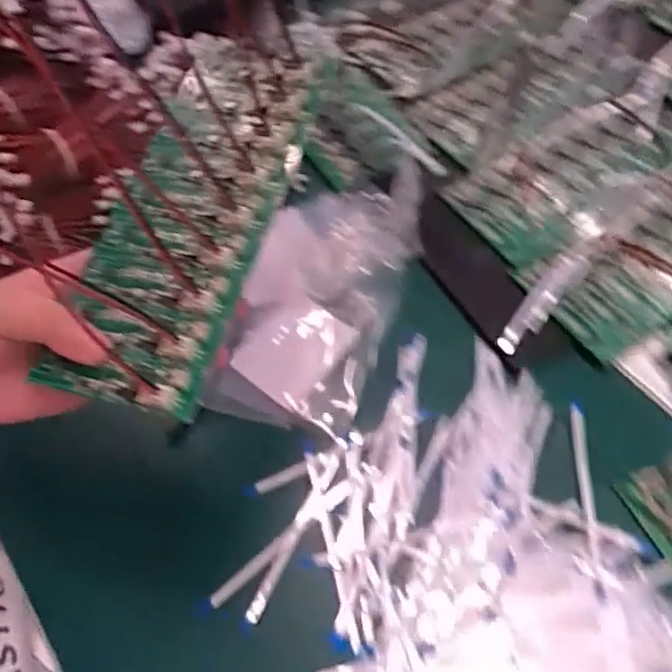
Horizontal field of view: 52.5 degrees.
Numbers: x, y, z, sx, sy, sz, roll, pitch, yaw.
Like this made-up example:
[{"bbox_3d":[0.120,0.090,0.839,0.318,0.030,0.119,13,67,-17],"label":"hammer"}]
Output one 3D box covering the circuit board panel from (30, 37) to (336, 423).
[{"bbox_3d":[-0.067,-0.060,0.320,0.082,0.020,0.197,12,68,11],"label":"circuit board panel"}]

